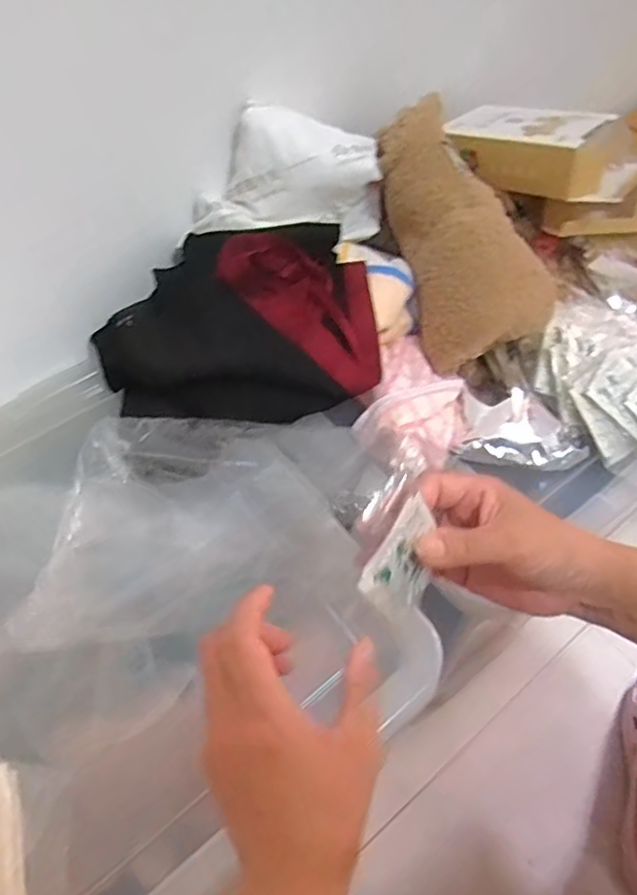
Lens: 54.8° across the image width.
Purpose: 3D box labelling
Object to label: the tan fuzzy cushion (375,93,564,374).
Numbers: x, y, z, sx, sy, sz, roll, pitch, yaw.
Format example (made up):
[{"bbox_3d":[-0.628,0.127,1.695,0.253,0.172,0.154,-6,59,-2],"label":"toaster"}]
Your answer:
[{"bbox_3d":[0.133,-0.219,0.614,0.121,0.079,0.276,-19,79,-12],"label":"tan fuzzy cushion"}]

